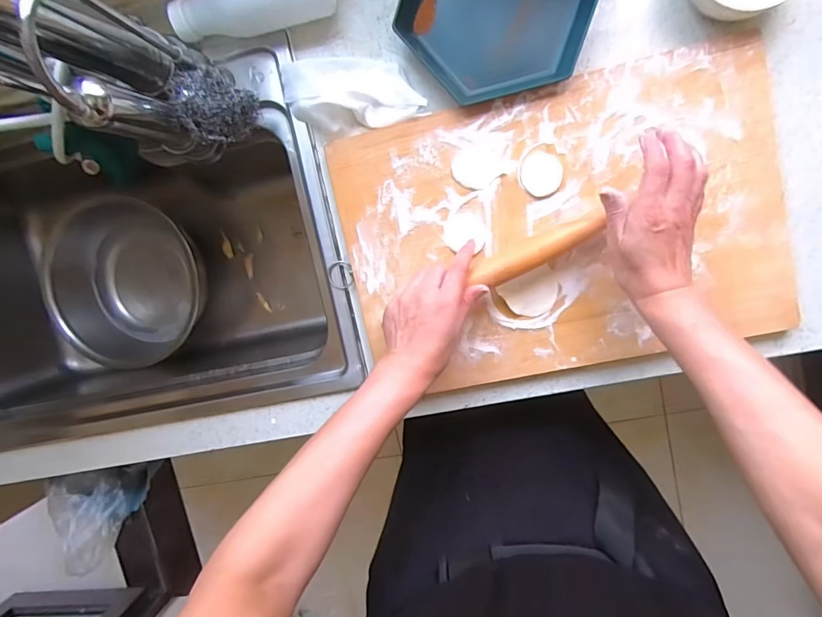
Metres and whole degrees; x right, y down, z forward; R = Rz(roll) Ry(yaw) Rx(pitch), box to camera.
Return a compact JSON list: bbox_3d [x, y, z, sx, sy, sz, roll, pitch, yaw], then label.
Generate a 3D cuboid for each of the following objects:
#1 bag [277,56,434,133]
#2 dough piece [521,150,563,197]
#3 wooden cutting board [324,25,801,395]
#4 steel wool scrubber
[{"bbox_3d":[-0.066,-0.245,0.508,0.159,0.031,0.078,-1,96,6],"label":"bag"},{"bbox_3d":[0.142,-0.147,0.492,0.043,0.004,0.047,-12,95,7],"label":"dough piece"},{"bbox_3d":[0.157,-0.084,0.499,0.459,0.014,0.305,-12,95,7],"label":"wooden cutting board"},{"bbox_3d":[-0.213,-0.216,0.484,0.070,0.054,0.071,1,99,7],"label":"steel wool scrubber"}]

